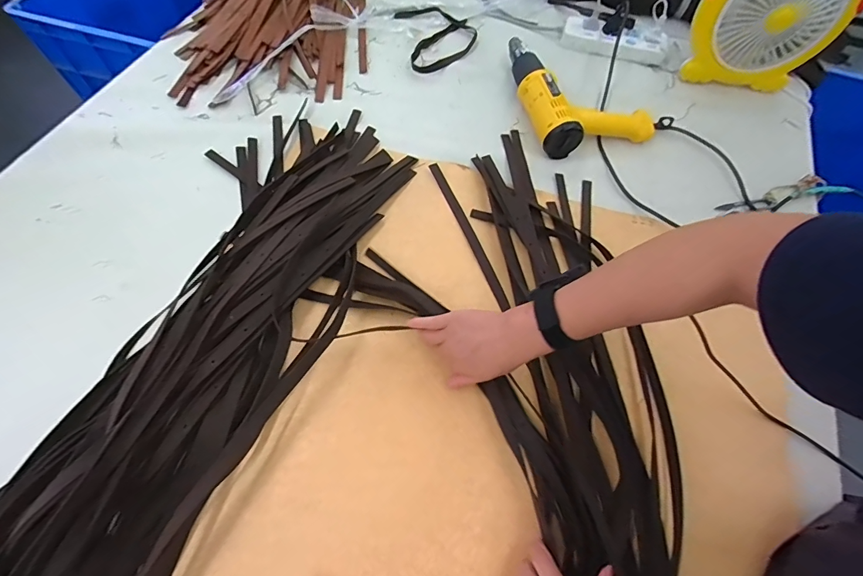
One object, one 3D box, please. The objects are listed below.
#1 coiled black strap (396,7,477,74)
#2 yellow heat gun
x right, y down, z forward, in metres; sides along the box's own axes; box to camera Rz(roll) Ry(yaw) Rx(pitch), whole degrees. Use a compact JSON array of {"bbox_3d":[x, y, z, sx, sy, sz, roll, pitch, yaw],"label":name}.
[{"bbox_3d":[0.015,-0.519,0.847,0.147,0.021,0.190,-11,64,-8],"label":"coiled black strap"},{"bbox_3d":[0.259,-0.365,0.742,0.203,0.059,0.272,-9,63,-7],"label":"yellow heat gun"}]

